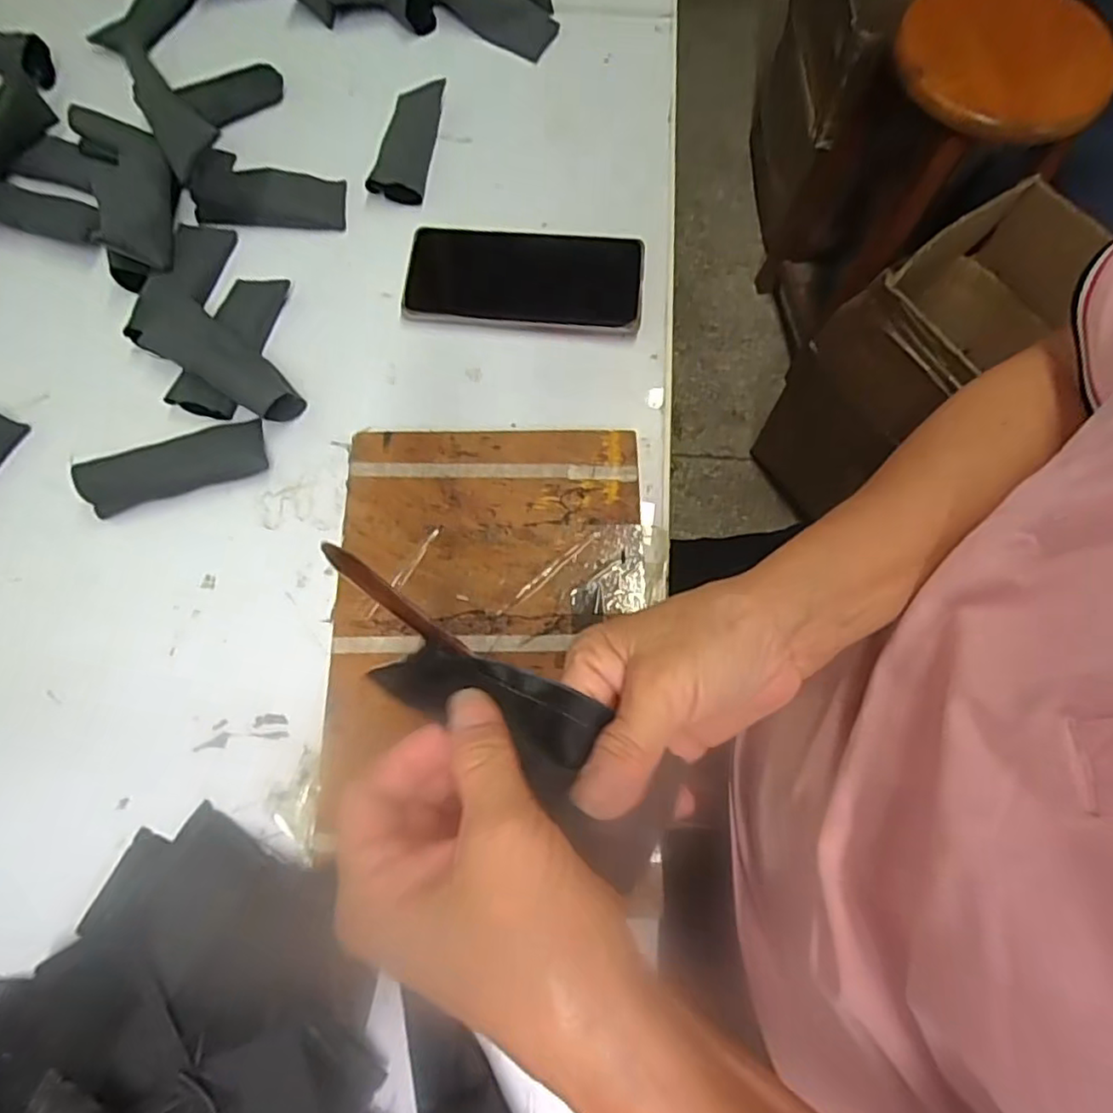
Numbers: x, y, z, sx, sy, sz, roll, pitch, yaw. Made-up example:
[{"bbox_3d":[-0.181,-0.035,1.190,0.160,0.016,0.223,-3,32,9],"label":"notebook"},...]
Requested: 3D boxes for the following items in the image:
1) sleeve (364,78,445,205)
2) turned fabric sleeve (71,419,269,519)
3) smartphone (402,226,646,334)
[{"bbox_3d":[-0.109,-0.308,0.466,0.036,0.015,0.105,7,72,2],"label":"sleeve"},{"bbox_3d":[-0.232,-0.057,0.385,0.102,0.025,0.031,-18,73,-6],"label":"turned fabric sleeve"},{"bbox_3d":[-0.022,-0.192,0.437,0.161,0.012,0.079,3,72,0],"label":"smartphone"}]

